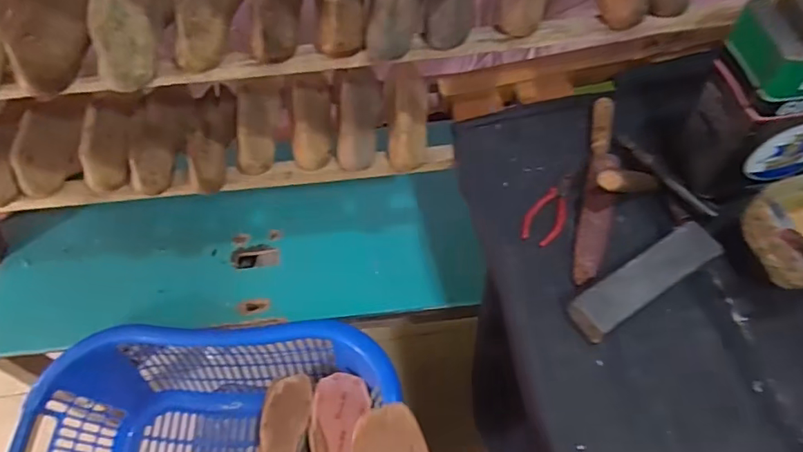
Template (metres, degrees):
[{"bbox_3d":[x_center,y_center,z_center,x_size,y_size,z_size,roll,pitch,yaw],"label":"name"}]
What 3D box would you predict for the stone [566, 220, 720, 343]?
[{"bbox_3d":[0.285,0.064,0.601,0.192,0.039,0.054,-29,61,-15],"label":"stone"}]

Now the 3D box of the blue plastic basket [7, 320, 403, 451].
[{"bbox_3d":[-0.305,0.410,0.887,0.584,0.255,0.414,-4,57,0],"label":"blue plastic basket"}]

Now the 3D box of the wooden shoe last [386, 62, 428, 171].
[{"bbox_3d":[0.011,-0.203,0.801,0.073,0.072,0.235,-1,57,2],"label":"wooden shoe last"}]

